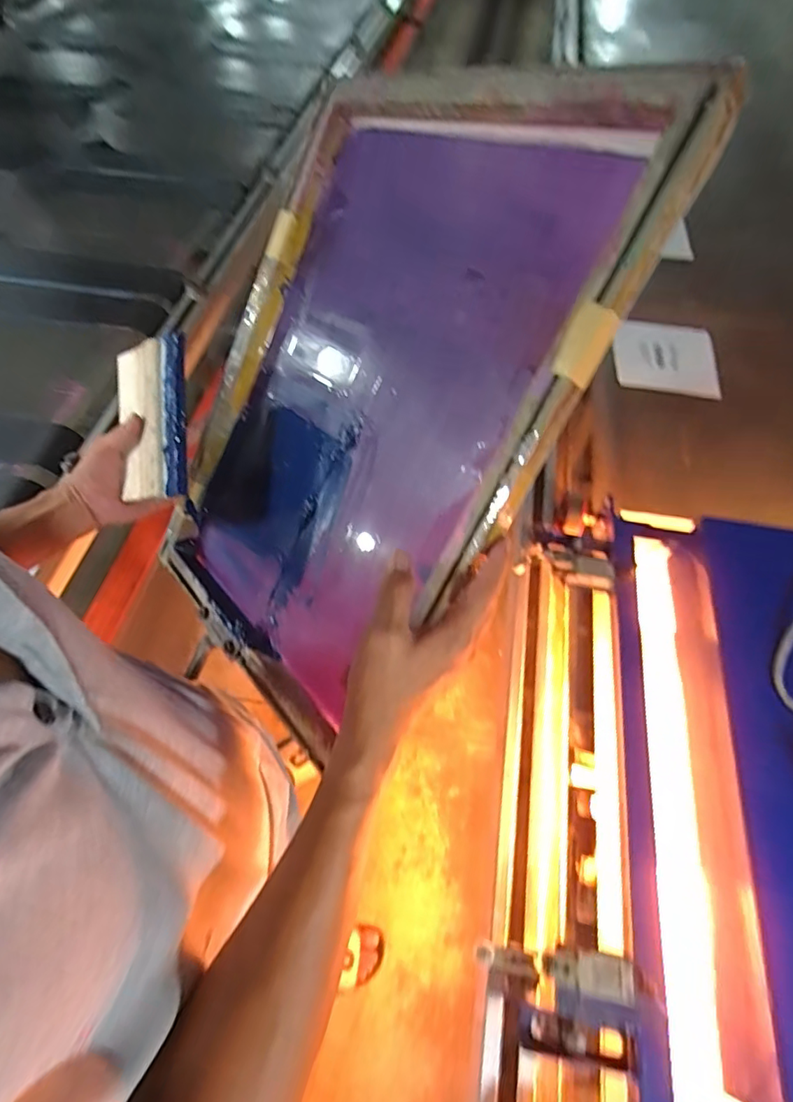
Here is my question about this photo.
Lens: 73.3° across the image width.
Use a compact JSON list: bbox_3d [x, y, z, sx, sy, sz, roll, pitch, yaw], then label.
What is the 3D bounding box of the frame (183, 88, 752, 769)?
[{"bbox_3d":[-0.043,-0.133,0.489,0.052,0.541,0.383,3,33,-49],"label":"frame"}]

